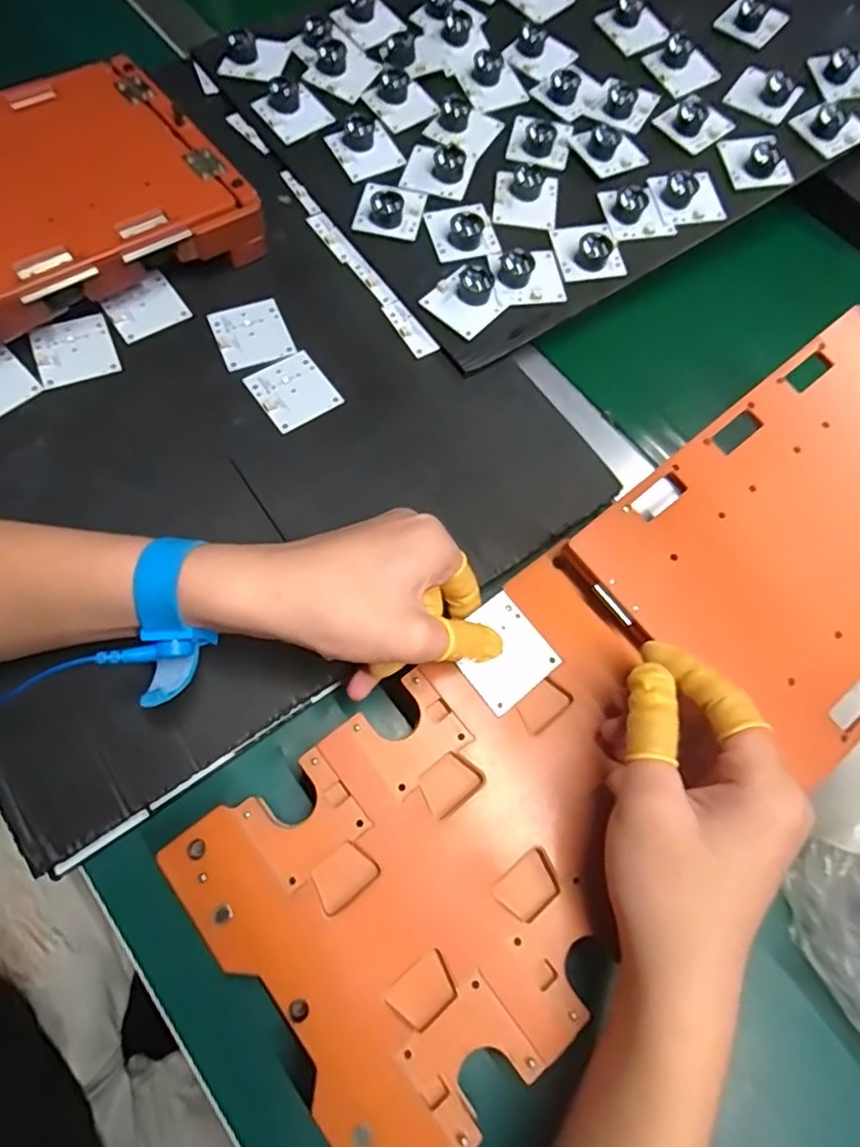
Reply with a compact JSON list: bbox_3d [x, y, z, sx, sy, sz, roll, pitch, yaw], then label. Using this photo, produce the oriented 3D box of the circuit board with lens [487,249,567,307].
[{"bbox_3d":[0.066,-0.204,0.401,0.048,0.022,0.042,-8,69,-10],"label":"circuit board with lens"}]

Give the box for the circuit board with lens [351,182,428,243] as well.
[{"bbox_3d":[-0.028,-0.258,0.417,0.043,0.018,0.045,14,67,-1],"label":"circuit board with lens"}]

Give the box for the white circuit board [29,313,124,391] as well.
[{"bbox_3d":[-0.217,-0.136,0.366,0.045,0.004,0.043,-22,77,-12],"label":"white circuit board"}]

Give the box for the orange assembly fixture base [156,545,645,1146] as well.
[{"bbox_3d":[0.026,0.115,0.267,0.230,0.019,0.158,-38,73,-13],"label":"orange assembly fixture base"}]

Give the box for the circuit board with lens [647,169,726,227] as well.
[{"bbox_3d":[0.186,-0.274,0.430,0.048,0.019,0.041,-6,69,-9],"label":"circuit board with lens"}]

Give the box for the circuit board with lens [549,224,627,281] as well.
[{"bbox_3d":[0.110,-0.228,0.413,0.045,0.018,0.045,-7,69,-9],"label":"circuit board with lens"}]

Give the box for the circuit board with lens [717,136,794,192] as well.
[{"bbox_3d":[0.241,-0.306,0.441,0.040,0.020,0.045,-13,70,-11],"label":"circuit board with lens"}]

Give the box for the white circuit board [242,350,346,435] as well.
[{"bbox_3d":[-0.084,-0.112,0.368,0.044,0.004,0.046,-35,78,-15],"label":"white circuit board"}]

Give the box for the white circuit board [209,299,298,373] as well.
[{"bbox_3d":[-0.115,-0.153,0.385,0.045,0.007,0.048,-20,72,-14],"label":"white circuit board"}]

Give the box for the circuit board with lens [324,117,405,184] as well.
[{"bbox_3d":[-0.048,-0.313,0.432,0.041,0.015,0.045,-28,74,-16],"label":"circuit board with lens"}]

